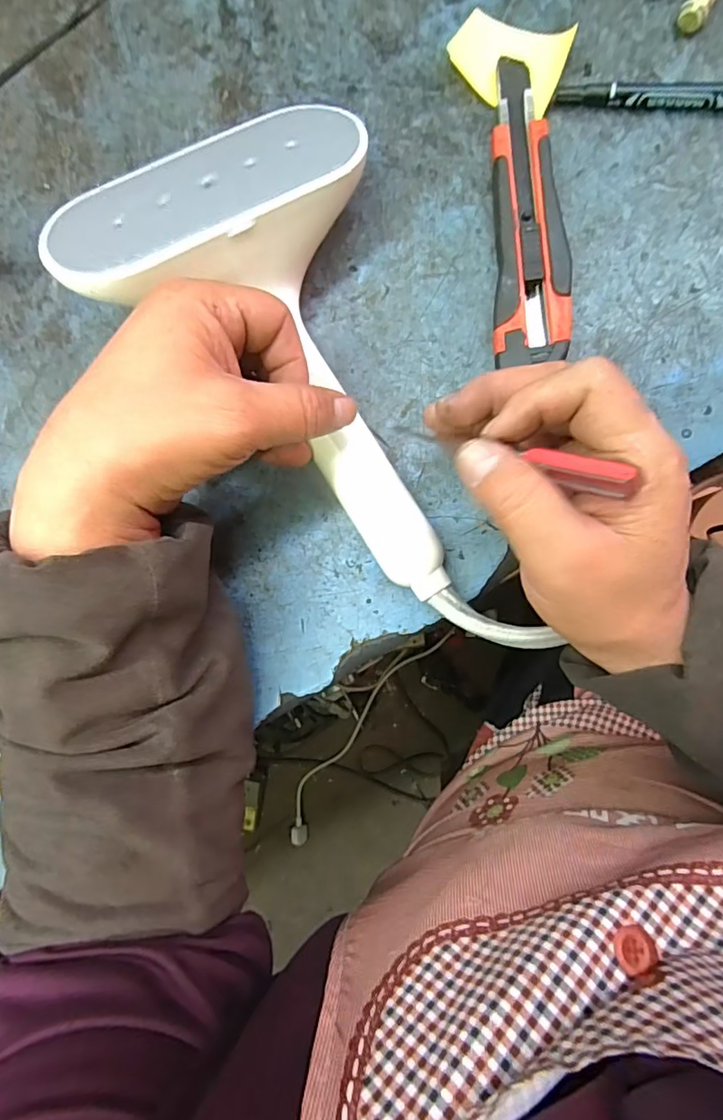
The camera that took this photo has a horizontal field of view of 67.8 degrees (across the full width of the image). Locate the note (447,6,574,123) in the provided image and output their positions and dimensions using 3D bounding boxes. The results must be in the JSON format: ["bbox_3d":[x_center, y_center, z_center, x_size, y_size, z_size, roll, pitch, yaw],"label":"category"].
[{"bbox_3d":[0.079,-0.269,0.290,0.064,0.016,0.040,32,93,9],"label":"note"}]

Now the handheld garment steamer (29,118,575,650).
[{"bbox_3d":[-0.017,-0.075,0.285,0.147,0.079,0.299,-27,96,7],"label":"handheld garment steamer"}]

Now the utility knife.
[{"bbox_3d":[0.090,-0.186,0.288,0.038,0.017,0.166,0,88,9],"label":"utility knife"}]

